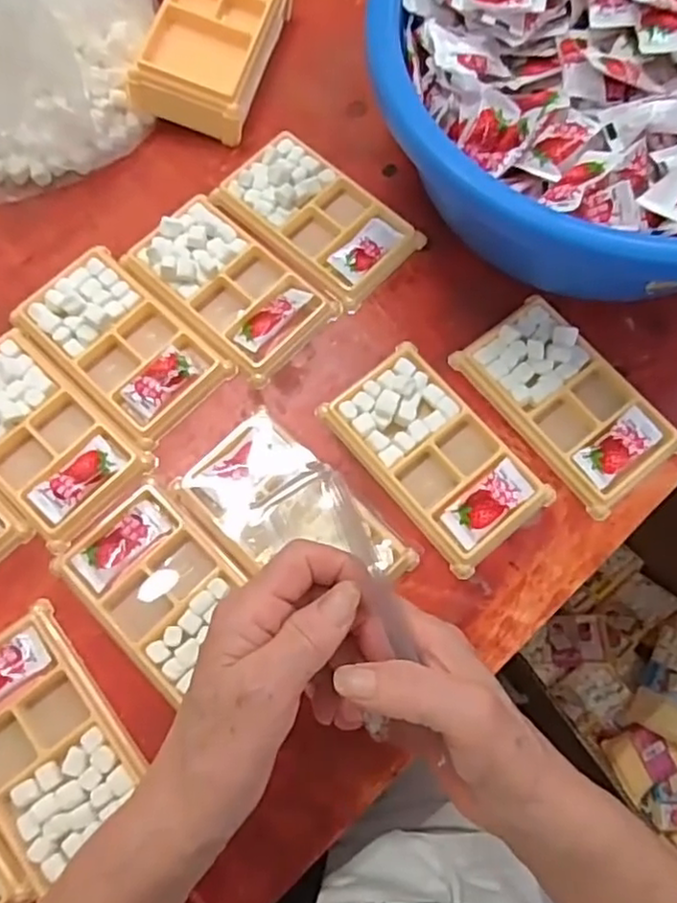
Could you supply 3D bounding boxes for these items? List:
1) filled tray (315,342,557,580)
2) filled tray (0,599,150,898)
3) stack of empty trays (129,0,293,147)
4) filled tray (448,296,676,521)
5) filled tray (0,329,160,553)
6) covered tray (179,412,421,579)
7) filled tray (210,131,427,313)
[{"bbox_3d":[0.062,0.000,0.416,0.082,0.012,0.134,-38,74,-12],"label":"filled tray"},{"bbox_3d":[-0.163,0.155,0.366,0.075,0.014,0.120,-37,74,-11],"label":"filled tray"},{"bbox_3d":[-0.092,-0.306,0.497,0.082,0.049,0.138,16,72,6],"label":"stack of empty trays"},{"bbox_3d":[0.147,-0.032,0.428,0.074,0.015,0.135,-38,74,-12],"label":"filled tray"},{"bbox_3d":[-0.187,-0.013,0.416,0.139,0.014,0.082,43,76,14],"label":"filled tray"},{"bbox_3d":[-0.027,0.040,0.400,0.136,0.010,0.074,43,76,14],"label":"covered tray"},{"bbox_3d":[-0.016,-0.168,0.469,0.133,0.014,0.077,41,76,14],"label":"filled tray"}]

